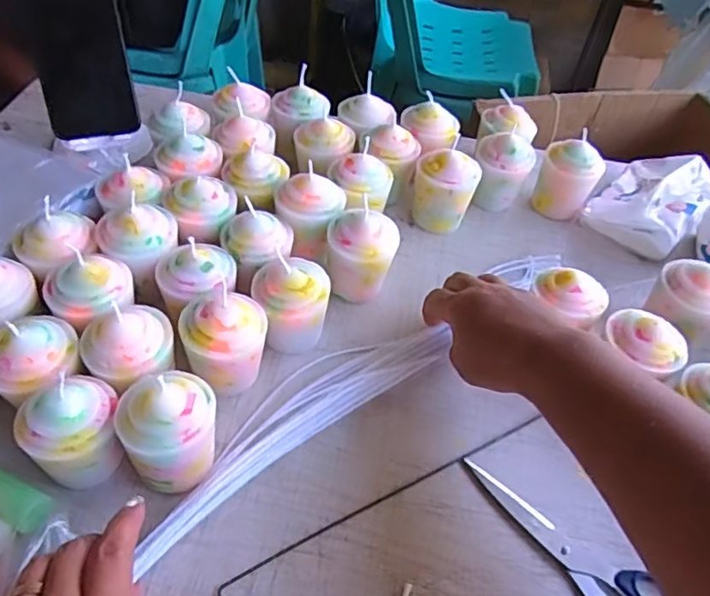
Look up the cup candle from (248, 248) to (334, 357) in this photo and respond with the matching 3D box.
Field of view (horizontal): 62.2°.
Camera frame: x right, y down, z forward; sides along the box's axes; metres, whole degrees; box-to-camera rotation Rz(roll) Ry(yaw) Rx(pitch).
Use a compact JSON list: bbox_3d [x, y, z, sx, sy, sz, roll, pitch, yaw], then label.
[{"bbox_3d":[-0.048,0.007,0.443,0.056,0.068,0.052,-1,50,-7],"label":"cup candle"}]

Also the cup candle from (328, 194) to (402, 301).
[{"bbox_3d":[0.005,-0.032,0.484,0.056,0.073,0.050,7,49,-1],"label":"cup candle"}]

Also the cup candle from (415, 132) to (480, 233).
[{"bbox_3d":[0.082,-0.100,0.551,0.048,0.081,0.048,3,49,-4],"label":"cup candle"}]

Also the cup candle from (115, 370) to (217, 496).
[{"bbox_3d":[-0.113,0.080,0.361,0.057,0.068,0.055,-21,55,-22],"label":"cup candle"}]

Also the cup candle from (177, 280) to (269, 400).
[{"bbox_3d":[-0.090,0.032,0.411,0.056,0.072,0.050,-11,51,-15],"label":"cup candle"}]

